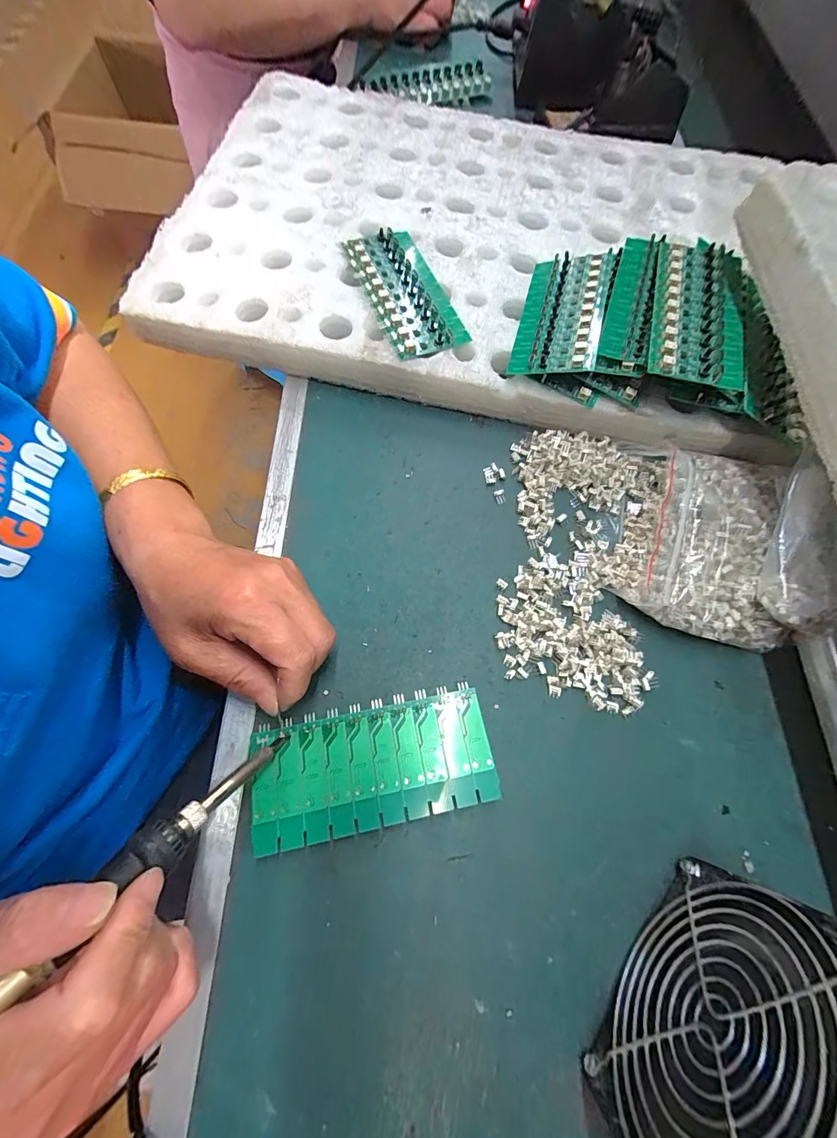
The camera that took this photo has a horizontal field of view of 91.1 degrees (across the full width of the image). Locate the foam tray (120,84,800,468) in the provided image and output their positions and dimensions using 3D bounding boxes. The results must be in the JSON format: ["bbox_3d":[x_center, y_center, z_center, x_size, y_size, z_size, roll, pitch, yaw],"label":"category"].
[{"bbox_3d":[0.053,-0.304,0.391,0.527,0.044,0.380,11,69,2],"label":"foam tray"}]

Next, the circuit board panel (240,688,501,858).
[{"bbox_3d":[-0.026,0.116,0.242,0.137,0.008,0.060,-10,70,-7],"label":"circuit board panel"}]

